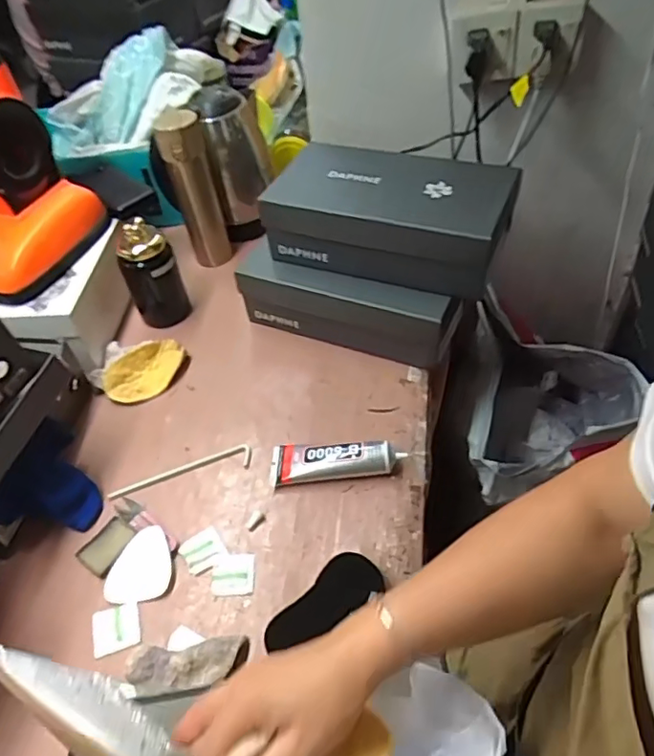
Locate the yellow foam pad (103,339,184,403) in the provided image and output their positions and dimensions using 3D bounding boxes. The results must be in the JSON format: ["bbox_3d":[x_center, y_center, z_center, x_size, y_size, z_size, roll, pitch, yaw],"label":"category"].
[{"bbox_3d":[-0.251,-0.013,0.809,0.067,0.033,0.121,33,59,30],"label":"yellow foam pad"}]

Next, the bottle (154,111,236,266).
[{"bbox_3d":[-0.209,-0.298,0.919,0.078,0.237,0.084,-13,49,-6],"label":"bottle"}]

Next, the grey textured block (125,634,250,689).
[{"bbox_3d":[-0.131,0.272,0.547,0.108,0.030,0.045,-8,48,-2],"label":"grey textured block"}]

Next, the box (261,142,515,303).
[{"bbox_3d":[0.084,-0.216,0.764,0.294,0.097,0.161,17,53,20],"label":"box"}]

